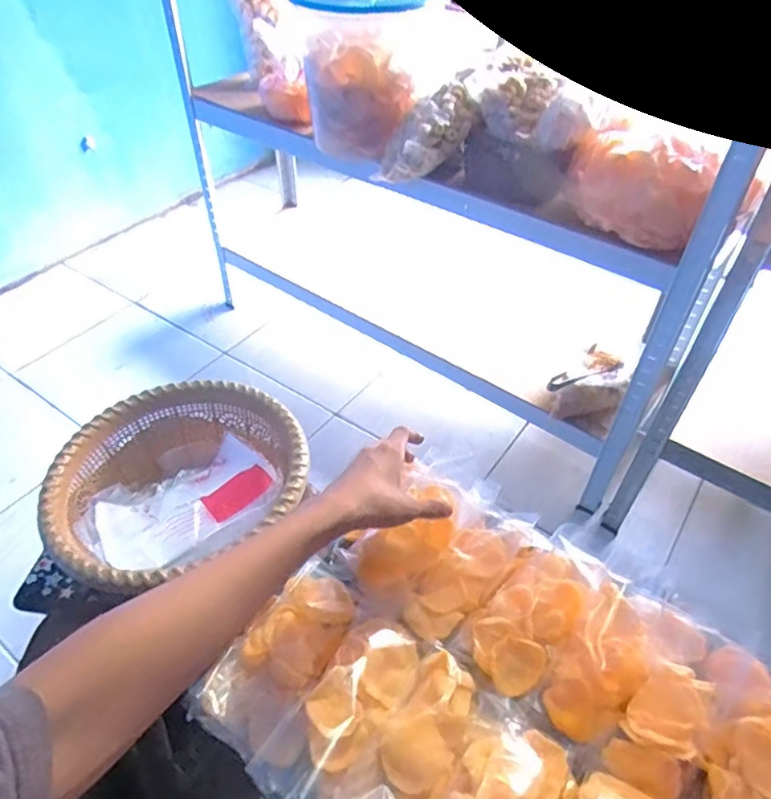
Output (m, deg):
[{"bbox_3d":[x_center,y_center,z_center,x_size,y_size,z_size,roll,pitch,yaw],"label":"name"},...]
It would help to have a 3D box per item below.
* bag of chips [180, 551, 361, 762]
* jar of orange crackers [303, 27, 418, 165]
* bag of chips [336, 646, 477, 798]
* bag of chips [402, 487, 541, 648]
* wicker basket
[{"bbox_3d":[-0.102,0.250,0.588,0.103,0.034,0.180,25,51,22],"label":"bag of chips"},{"bbox_3d":[-0.044,-0.543,1.075,0.135,0.203,0.151,-27,52,-24],"label":"jar of orange crackers"},{"bbox_3d":[0.027,0.319,0.519,0.081,0.051,0.183,25,51,22],"label":"bag of chips"},{"bbox_3d":[0.098,0.179,0.640,0.086,0.050,0.183,24,50,21],"label":"bag of chips"},{"bbox_3d":[-0.228,0.099,0.676,0.255,0.115,0.228,-20,49,-19],"label":"wicker basket"}]

